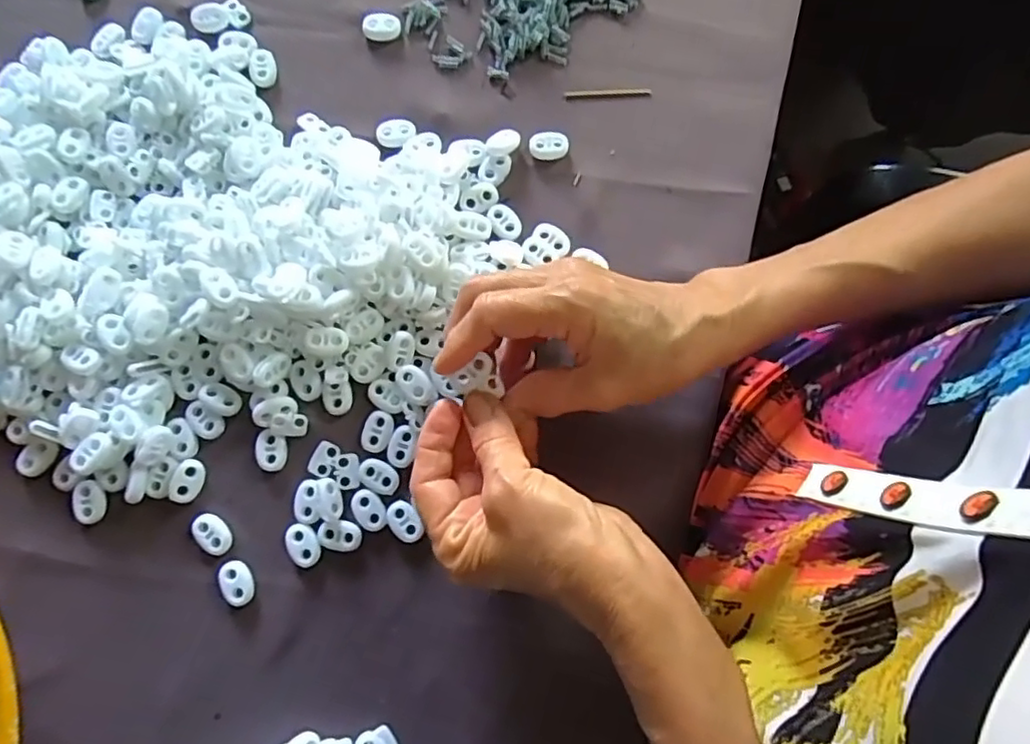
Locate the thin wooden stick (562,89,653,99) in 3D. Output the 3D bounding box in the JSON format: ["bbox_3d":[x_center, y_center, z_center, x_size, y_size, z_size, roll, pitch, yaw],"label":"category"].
[{"bbox_3d":[0.055,-0.165,0.378,0.052,0.004,0.004,-4,80,-1],"label":"thin wooden stick"}]

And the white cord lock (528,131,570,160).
[{"bbox_3d":[0.020,-0.131,0.372,0.022,0.006,0.016,11,80,2],"label":"white cord lock"}]

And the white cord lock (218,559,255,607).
[{"bbox_3d":[-0.143,0.108,0.330,0.015,0.004,0.023,-35,82,-6],"label":"white cord lock"}]

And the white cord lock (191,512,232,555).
[{"bbox_3d":[-0.157,0.084,0.333,0.014,0.004,0.023,-39,82,-6],"label":"white cord lock"}]

